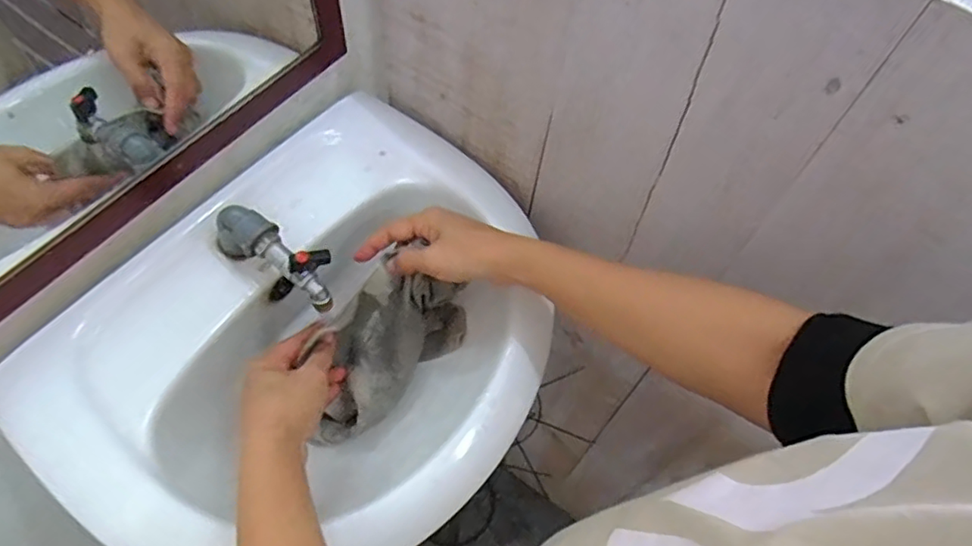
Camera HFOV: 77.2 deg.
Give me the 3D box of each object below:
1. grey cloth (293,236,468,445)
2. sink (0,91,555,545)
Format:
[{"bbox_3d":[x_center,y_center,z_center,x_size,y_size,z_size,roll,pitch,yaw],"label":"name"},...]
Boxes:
[{"bbox_3d":[-0.094,0.063,0.553,0.084,0.090,0.176,40,64,18],"label":"grey cloth"},{"bbox_3d":[-0.123,0.051,0.518,0.320,0.145,0.430,35,63,16],"label":"sink"}]

